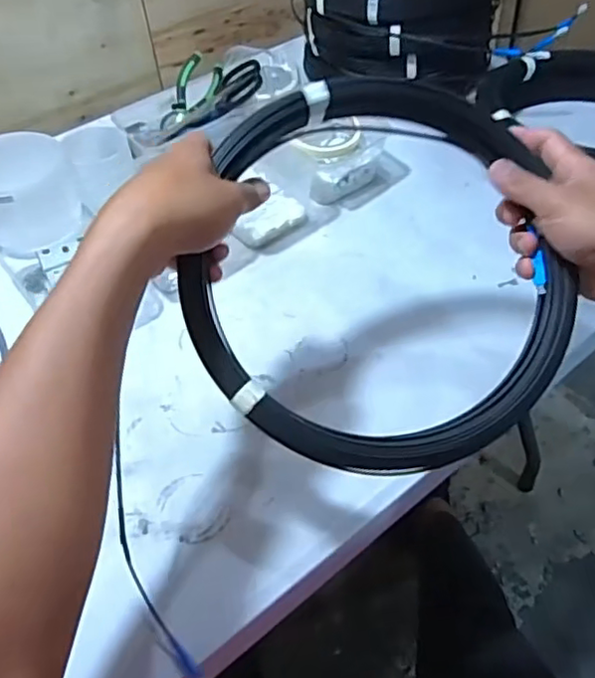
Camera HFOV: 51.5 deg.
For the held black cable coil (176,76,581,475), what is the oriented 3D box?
[{"bbox_3d":[0.059,-0.049,0.437,0.273,0.035,0.277,1,80,-6],"label":"held black cable coil"}]

